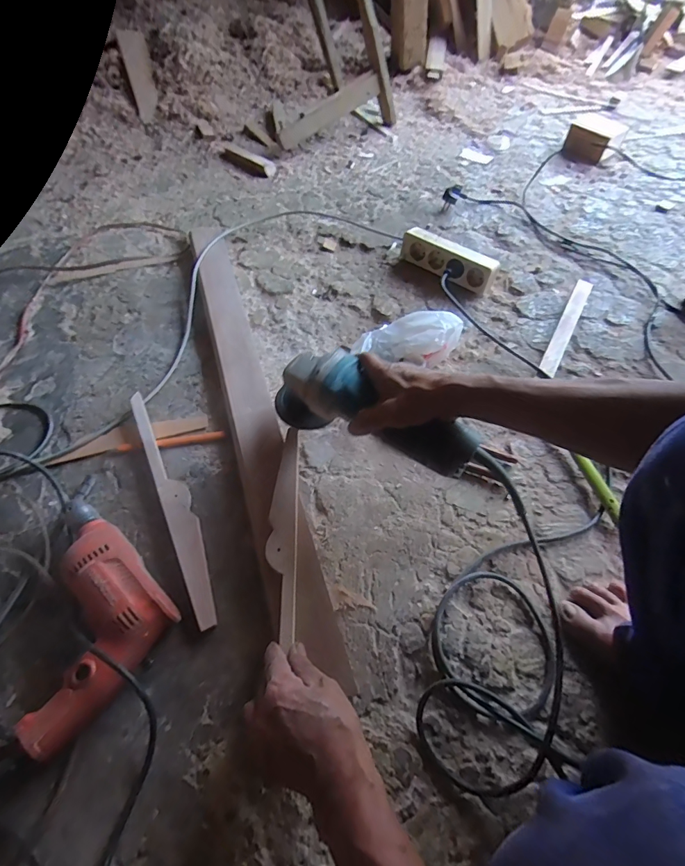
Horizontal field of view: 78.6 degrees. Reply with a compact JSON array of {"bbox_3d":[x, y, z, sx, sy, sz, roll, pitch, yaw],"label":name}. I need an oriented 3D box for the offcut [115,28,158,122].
[{"bbox_3d":[-0.584,-1.033,1.209,0.070,0.016,0.281,-14,87,-9],"label":"offcut"}]

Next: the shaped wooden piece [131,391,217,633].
[{"bbox_3d":[-0.228,0.084,0.566,0.036,0.025,0.360,-24,60,-14],"label":"shaped wooden piece"}]

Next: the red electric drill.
[{"bbox_3d":[-0.302,0.194,0.473,0.162,0.057,0.234,-39,64,-22],"label":"red electric drill"}]

